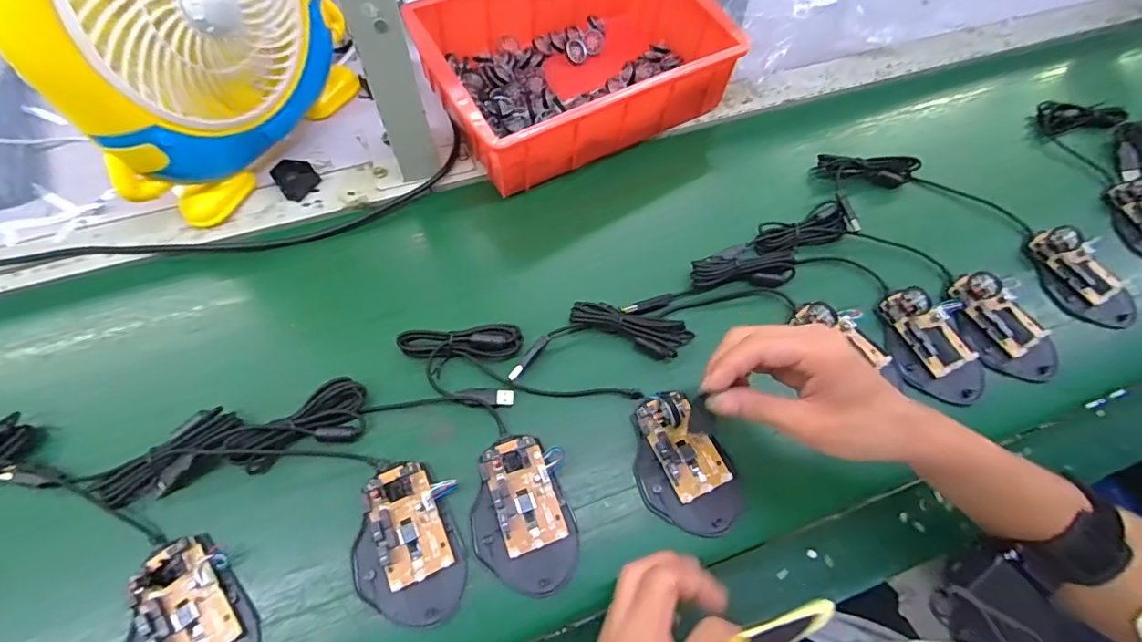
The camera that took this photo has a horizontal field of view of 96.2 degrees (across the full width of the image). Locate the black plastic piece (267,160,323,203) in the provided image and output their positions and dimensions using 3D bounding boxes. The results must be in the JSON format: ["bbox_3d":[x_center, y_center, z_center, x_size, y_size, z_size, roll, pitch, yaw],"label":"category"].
[{"bbox_3d":[-0.267,-0.140,0.499,0.037,0.019,0.031,-30,68,-17],"label":"black plastic piece"}]

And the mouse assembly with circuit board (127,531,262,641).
[{"bbox_3d":[-0.252,0.200,0.332,0.073,0.020,0.106,-32,68,-17],"label":"mouse assembly with circuit board"}]

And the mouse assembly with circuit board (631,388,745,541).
[{"bbox_3d":[0.086,0.105,0.386,0.071,0.033,0.104,-13,64,-9],"label":"mouse assembly with circuit board"}]

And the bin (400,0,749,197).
[{"bbox_3d":[0.003,-0.274,0.541,0.292,0.089,0.201,-28,70,-16],"label":"bin"}]

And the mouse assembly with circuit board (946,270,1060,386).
[{"bbox_3d":[0.389,0.002,0.455,0.062,0.029,0.105,-25,66,-15],"label":"mouse assembly with circuit board"}]

